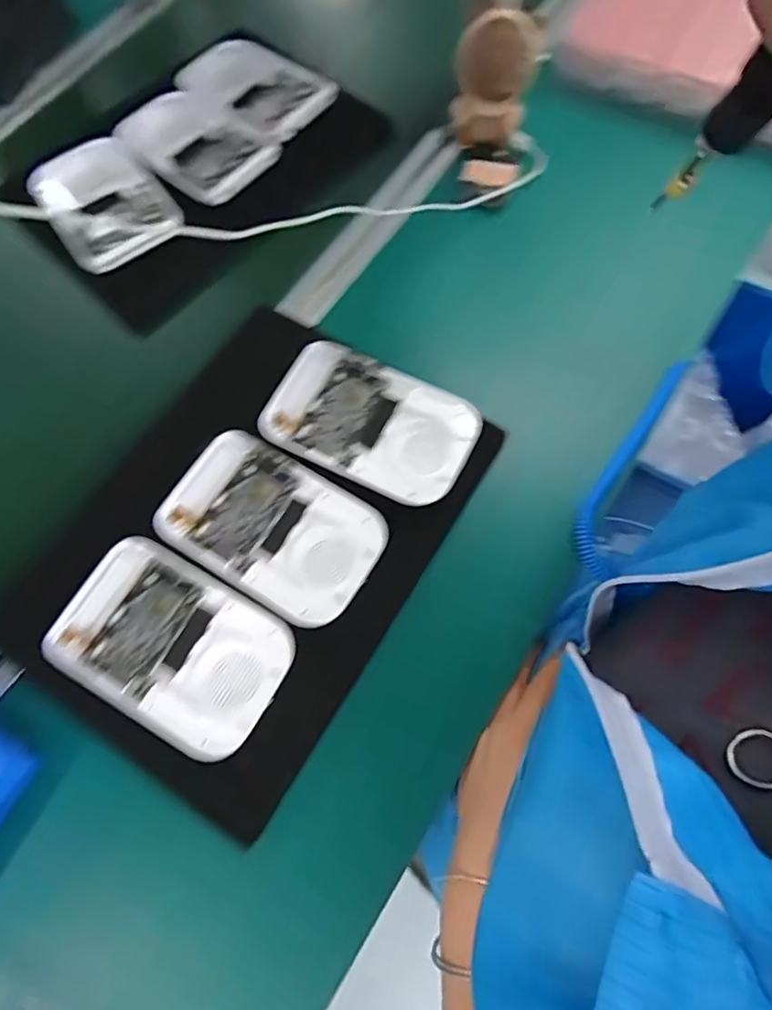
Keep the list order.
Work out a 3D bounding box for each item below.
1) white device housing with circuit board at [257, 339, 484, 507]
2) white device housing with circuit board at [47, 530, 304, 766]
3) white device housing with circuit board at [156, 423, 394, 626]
[{"bbox_3d":[-0.012,-0.066,0.442,0.161,0.016,0.101,25,75,9],"label":"white device housing with circuit board"},{"bbox_3d":[-0.147,0.096,0.383,0.155,0.013,0.103,28,76,10],"label":"white device housing with circuit board"},{"bbox_3d":[-0.084,0.015,0.413,0.158,0.013,0.101,29,76,11],"label":"white device housing with circuit board"}]

